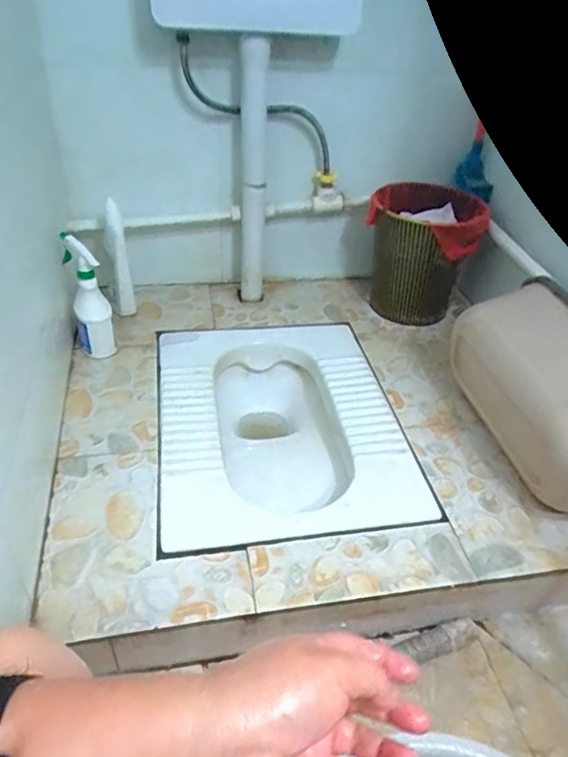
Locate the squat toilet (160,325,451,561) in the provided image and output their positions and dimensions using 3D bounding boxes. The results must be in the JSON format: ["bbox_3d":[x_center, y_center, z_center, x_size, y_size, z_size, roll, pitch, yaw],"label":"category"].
[{"bbox_3d":[-0.020,0.121,1.037,0.416,0.181,0.562,-4,38,-10],"label":"squat toilet"}]

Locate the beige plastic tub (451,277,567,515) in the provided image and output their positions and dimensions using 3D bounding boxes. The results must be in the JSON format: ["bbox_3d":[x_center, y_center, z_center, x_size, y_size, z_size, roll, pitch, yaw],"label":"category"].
[{"bbox_3d":[0.429,0.032,0.867,0.172,0.234,0.368,-3,38,-9],"label":"beige plastic tub"}]

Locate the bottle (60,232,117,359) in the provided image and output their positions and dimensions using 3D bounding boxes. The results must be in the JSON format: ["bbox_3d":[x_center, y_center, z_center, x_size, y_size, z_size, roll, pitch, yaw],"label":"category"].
[{"bbox_3d":[-0.371,-0.159,1.045,0.067,0.230,0.103,-9,39,-16],"label":"bottle"}]

